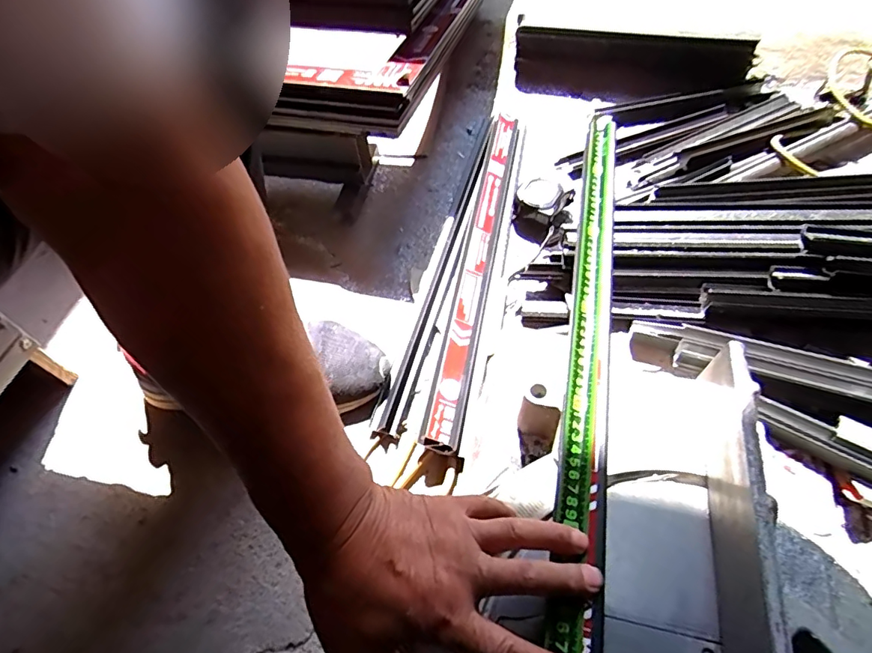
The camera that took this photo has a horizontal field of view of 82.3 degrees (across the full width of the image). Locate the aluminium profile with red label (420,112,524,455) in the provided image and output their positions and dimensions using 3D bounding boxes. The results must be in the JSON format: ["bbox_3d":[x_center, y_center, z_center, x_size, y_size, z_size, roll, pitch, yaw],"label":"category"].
[{"bbox_3d":[0.063,-0.110,0.650,0.048,0.025,0.566,20,54,-6],"label":"aluminium profile with red label"}]

